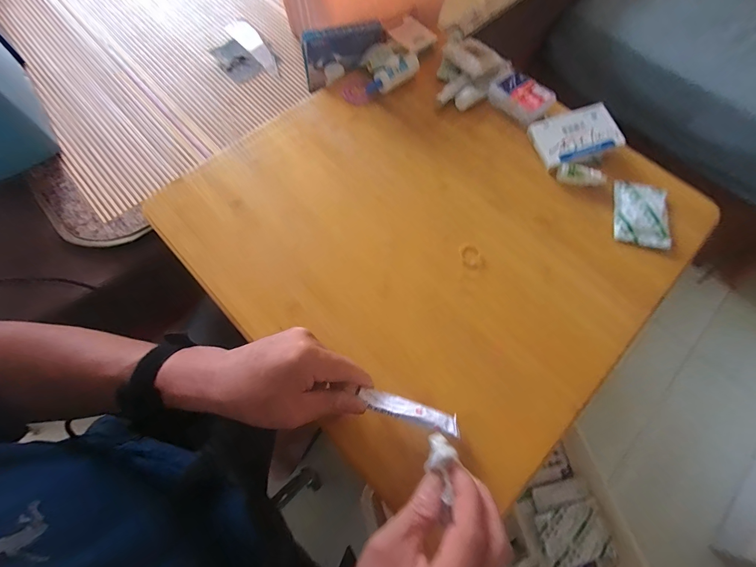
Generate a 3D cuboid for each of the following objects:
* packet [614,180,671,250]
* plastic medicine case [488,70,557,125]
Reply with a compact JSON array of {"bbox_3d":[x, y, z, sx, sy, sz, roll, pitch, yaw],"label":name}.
[{"bbox_3d":[0.359,-0.095,0.461,0.065,0.010,0.098,13,67,4],"label":"packet"},{"bbox_3d":[0.220,-0.287,0.517,0.070,0.016,0.086,-41,74,-16],"label":"plastic medicine case"}]

